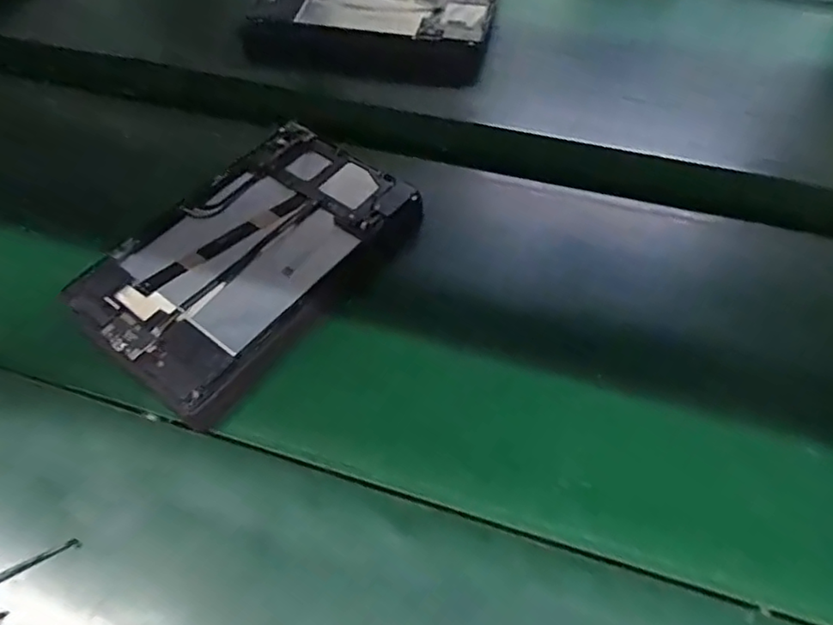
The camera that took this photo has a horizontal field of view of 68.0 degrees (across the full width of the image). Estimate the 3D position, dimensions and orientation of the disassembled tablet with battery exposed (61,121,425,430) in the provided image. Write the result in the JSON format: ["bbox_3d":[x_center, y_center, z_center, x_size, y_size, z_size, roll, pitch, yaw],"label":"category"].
[{"bbox_3d":[-0.132,-0.051,0.489,0.178,0.015,0.249,34,64,23],"label":"disassembled tablet with battery exposed"}]

